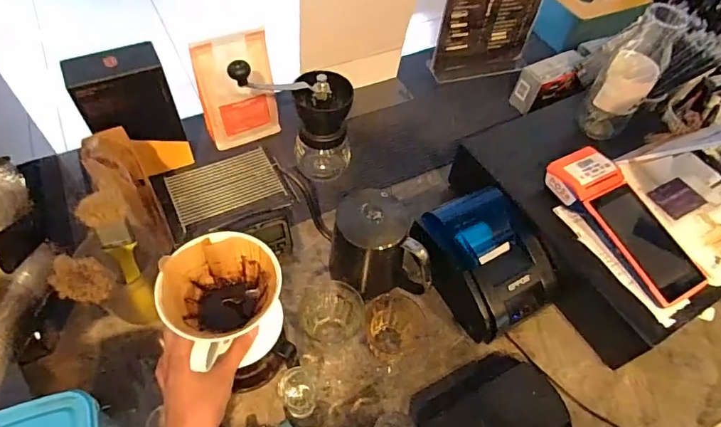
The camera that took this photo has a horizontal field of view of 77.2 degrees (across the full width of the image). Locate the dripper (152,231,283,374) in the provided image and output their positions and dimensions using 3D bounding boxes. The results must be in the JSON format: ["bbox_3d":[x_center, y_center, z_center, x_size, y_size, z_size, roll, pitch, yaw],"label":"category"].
[{"bbox_3d":[-0.139,0.091,0.464,0.105,0.092,0.110,2,54,-3],"label":"dripper"}]

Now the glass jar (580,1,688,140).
[{"bbox_3d":[0.385,-0.196,0.649,0.072,0.188,0.068,29,57,16],"label":"glass jar"}]

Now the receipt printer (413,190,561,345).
[{"bbox_3d":[0.174,0.061,0.623,0.137,0.107,0.176,-25,60,-21],"label":"receipt printer"}]

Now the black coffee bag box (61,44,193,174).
[{"bbox_3d":[-0.332,-0.143,0.664,0.118,0.181,0.083,-21,58,-19],"label":"black coffee bag box"}]

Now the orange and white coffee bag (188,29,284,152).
[{"bbox_3d":[-0.196,-0.195,0.729,0.117,0.178,0.049,-22,59,-19],"label":"orange and white coffee bag"}]

